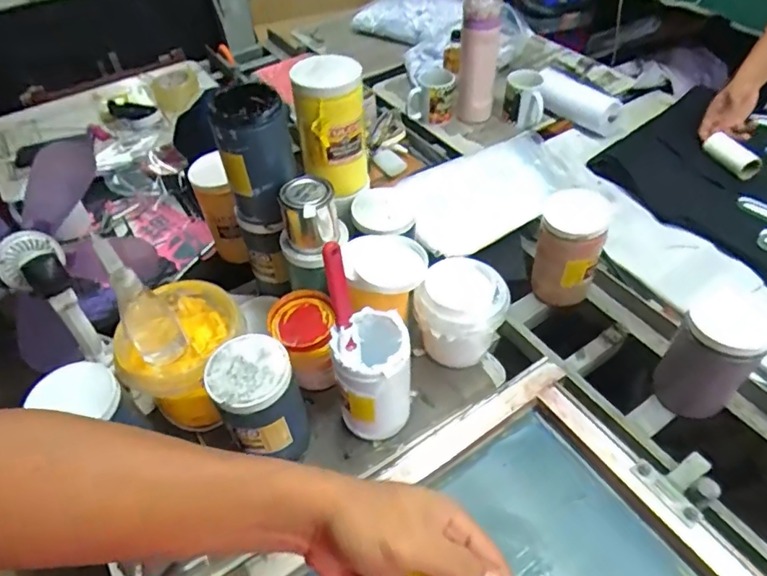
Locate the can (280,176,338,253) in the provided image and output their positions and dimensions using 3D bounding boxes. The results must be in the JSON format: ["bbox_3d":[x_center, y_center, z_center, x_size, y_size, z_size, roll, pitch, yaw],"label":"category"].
[{"bbox_3d":[-0.097,-0.094,0.688,0.071,0.086,0.062,-12,48,-9],"label":"can"}]

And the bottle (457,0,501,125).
[{"bbox_3d":[0.204,-0.487,1.131,0.086,0.276,0.062,7,48,8],"label":"bottle"}]

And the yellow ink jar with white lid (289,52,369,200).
[{"bbox_3d":[-0.074,-0.222,0.732,0.095,0.177,0.092,-8,48,-5],"label":"yellow ink jar with white lid"}]

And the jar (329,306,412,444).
[{"bbox_3d":[-0.013,0.114,0.663,0.086,0.174,0.089,-1,47,1],"label":"jar"}]

